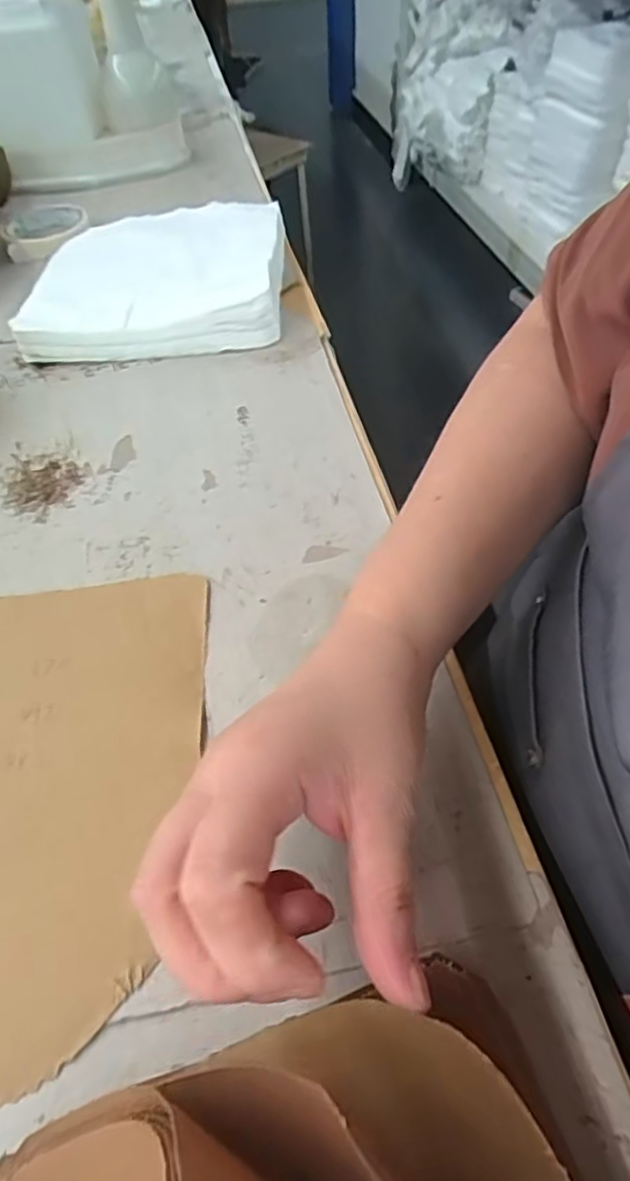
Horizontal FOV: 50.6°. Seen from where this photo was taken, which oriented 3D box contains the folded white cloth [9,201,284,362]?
[{"bbox_3d":[-0.135,-0.277,0.585,0.207,0.036,0.210,-3,50,2],"label":"folded white cloth"}]

